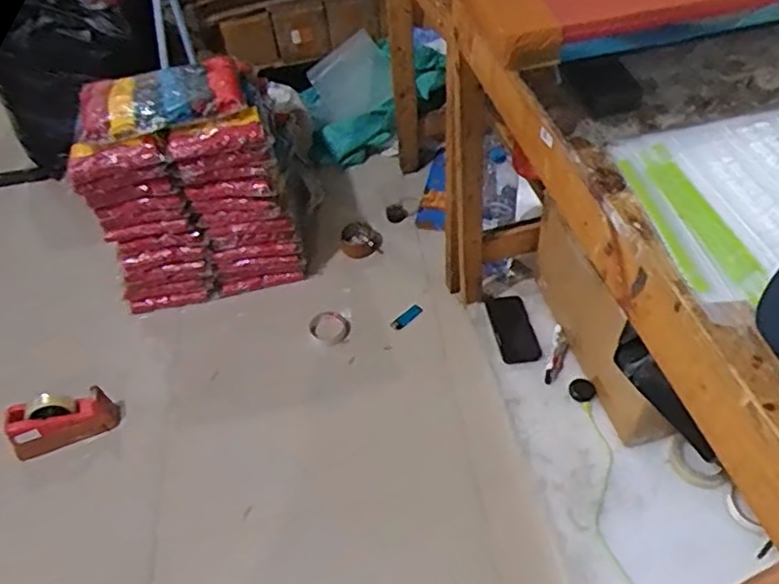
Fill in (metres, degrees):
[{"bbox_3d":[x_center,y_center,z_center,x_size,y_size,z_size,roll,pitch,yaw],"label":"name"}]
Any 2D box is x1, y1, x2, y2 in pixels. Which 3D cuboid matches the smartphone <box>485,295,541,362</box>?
[{"bbox_3d":[0.260,0.080,1.397,0.087,0.007,0.173,-8,49,-1],"label":"smartphone"}]

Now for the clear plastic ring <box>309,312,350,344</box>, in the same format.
[{"bbox_3d":[-0.134,0.081,1.496,0.079,0.030,0.097,-31,53,-19],"label":"clear plastic ring"}]

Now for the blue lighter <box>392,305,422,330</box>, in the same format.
[{"bbox_3d":[0.039,0.059,1.499,0.085,0.016,0.026,-34,54,-21],"label":"blue lighter"}]

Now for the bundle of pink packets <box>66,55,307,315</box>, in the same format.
[{"bbox_3d":[-0.444,-0.213,1.449,0.410,0.476,0.213,-20,50,-10],"label":"bundle of pink packets"}]

